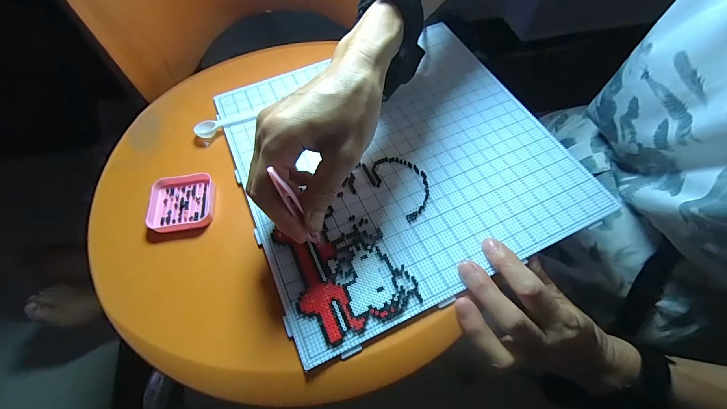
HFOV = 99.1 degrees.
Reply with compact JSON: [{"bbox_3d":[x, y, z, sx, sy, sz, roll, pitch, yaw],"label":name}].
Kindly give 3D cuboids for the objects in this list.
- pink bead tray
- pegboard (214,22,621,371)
[{"bbox_3d":[-0.155,-0.002,0.264,0.050,0.010,0.051,-10,62,-3],"label":"pink bead tray"},{"bbox_3d":[0.030,-0.052,0.288,0.278,0.007,0.273,-23,63,-10],"label":"pegboard"}]

